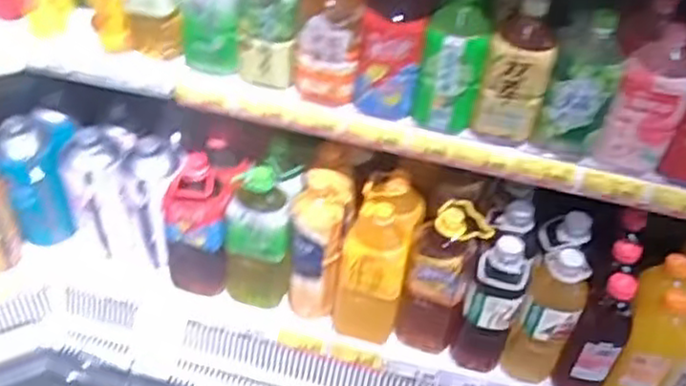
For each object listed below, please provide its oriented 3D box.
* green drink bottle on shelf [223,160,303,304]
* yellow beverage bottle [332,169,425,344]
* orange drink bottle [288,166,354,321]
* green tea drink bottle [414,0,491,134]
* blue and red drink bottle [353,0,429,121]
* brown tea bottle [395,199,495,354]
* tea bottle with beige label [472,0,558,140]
[{"bbox_3d":[-0.144,0.071,1.209,0.114,0.282,0.109,5,41,0],"label":"green drink bottle on shelf"},{"bbox_3d":[0.057,0.116,1.183,0.111,0.282,0.145,16,42,12],"label":"yellow beverage bottle"},{"bbox_3d":[-0.040,0.092,1.199,0.087,0.291,0.111,10,41,5],"label":"orange drink bottle"},{"bbox_3d":[0.152,-0.186,0.970,0.083,0.209,0.069,8,41,3],"label":"green tea drink bottle"},{"bbox_3d":[0.072,-0.211,0.986,0.087,0.207,0.102,12,42,7],"label":"blue and red drink bottle"},{"bbox_3d":[0.165,0.142,1.154,0.091,0.270,0.121,22,44,18],"label":"brown tea bottle"},{"bbox_3d":[0.244,-0.177,0.967,0.082,0.194,0.099,15,42,11],"label":"tea bottle with beige label"}]

